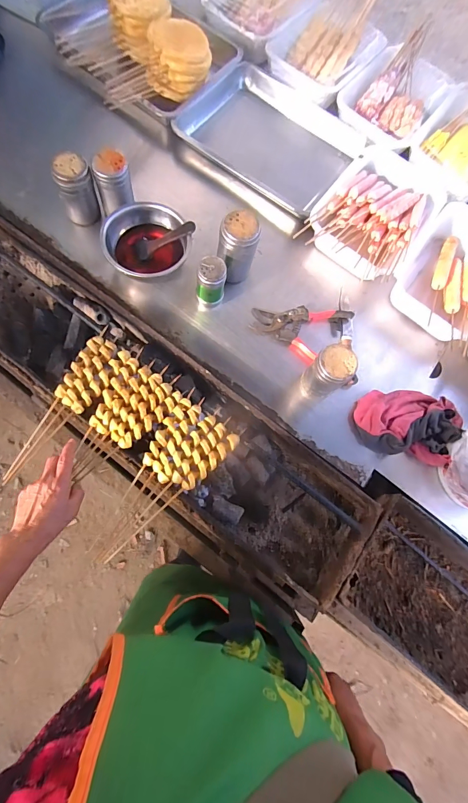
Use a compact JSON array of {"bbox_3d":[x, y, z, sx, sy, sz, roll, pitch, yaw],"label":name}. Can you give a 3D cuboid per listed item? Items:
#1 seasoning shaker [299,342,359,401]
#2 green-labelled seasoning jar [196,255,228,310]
[{"bbox_3d":[0.159,-0.049,0.631,0.068,0.132,0.062,1,75,-5],"label":"seasoning shaker"},{"bbox_3d":[-0.042,-0.220,0.667,0.051,0.108,0.051,1,75,-5],"label":"green-labelled seasoning jar"}]

